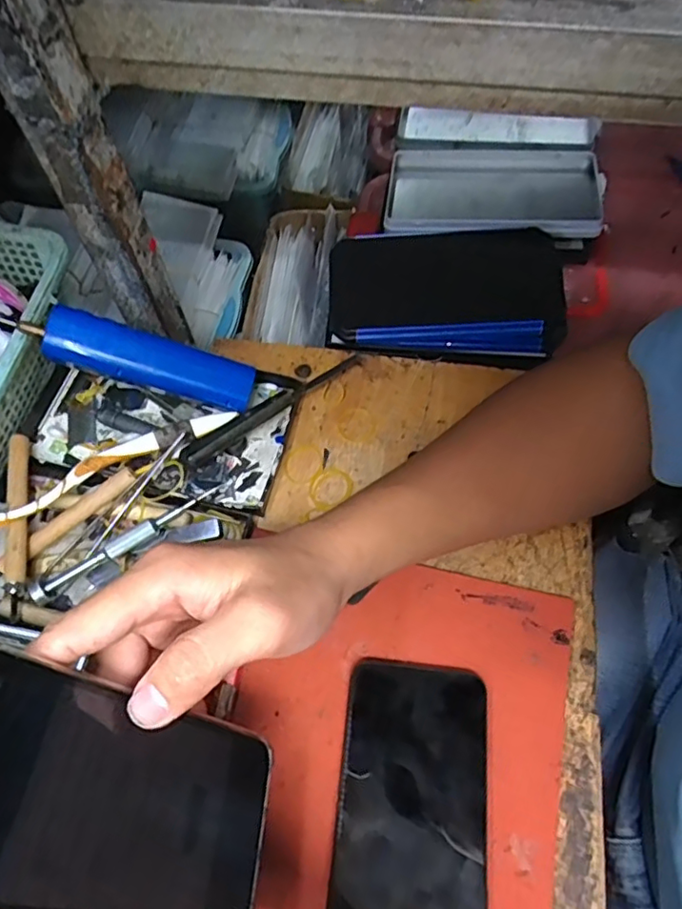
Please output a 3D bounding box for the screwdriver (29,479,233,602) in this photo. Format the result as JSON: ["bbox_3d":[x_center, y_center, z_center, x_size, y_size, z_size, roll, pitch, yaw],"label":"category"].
[{"bbox_3d":[-0.128,0.051,0.367,0.133,0.012,0.014,-31,67,-14],"label":"screwdriver"}]

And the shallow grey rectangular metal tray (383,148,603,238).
[{"bbox_3d":[0.132,-0.226,0.515,0.181,0.033,0.110,10,64,6],"label":"shallow grey rectangular metal tray"}]

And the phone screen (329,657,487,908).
[{"bbox_3d":[0.036,0.189,0.301,0.074,0.011,0.154,5,64,3],"label":"phone screen"}]

